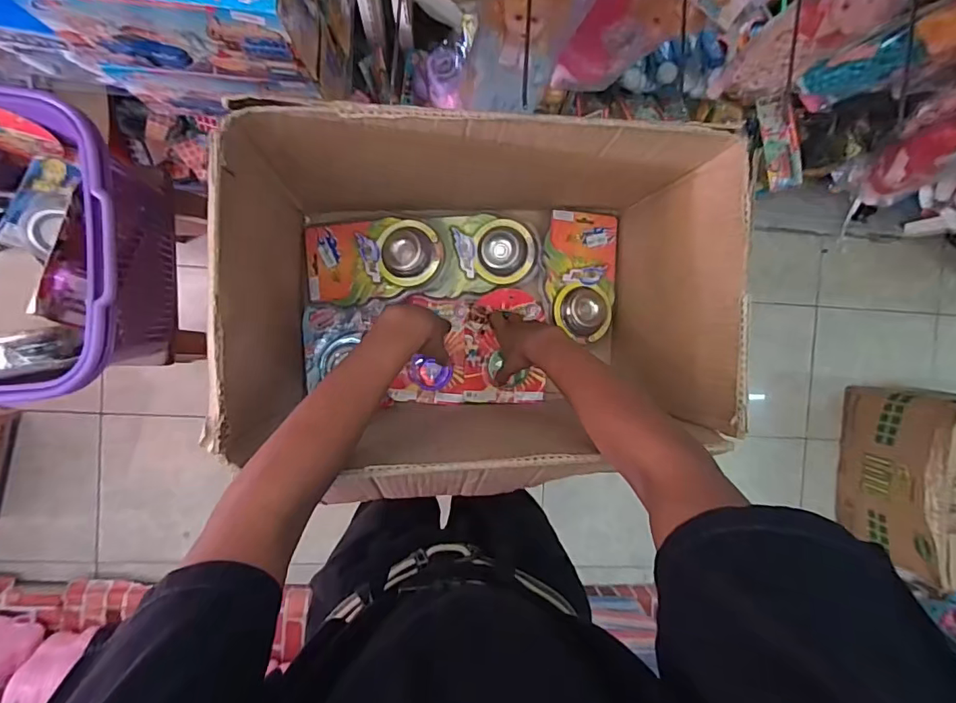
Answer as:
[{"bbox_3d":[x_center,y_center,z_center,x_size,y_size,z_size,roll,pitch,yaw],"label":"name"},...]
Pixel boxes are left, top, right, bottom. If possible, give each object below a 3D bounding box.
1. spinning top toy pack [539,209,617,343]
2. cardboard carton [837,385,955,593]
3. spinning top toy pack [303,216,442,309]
[{"bbox_3d":[0.146,-0.107,0.713,0.109,0.037,0.177,2,93,-6],"label":"spinning top toy pack"},{"bbox_3d":[1.178,0.333,1.296,0.322,0.314,0.434,9,93,-7],"label":"cardboard carton"},{"bbox_3d":[-0.141,-0.123,0.683,0.181,0.051,0.106,-4,94,-6],"label":"spinning top toy pack"}]

